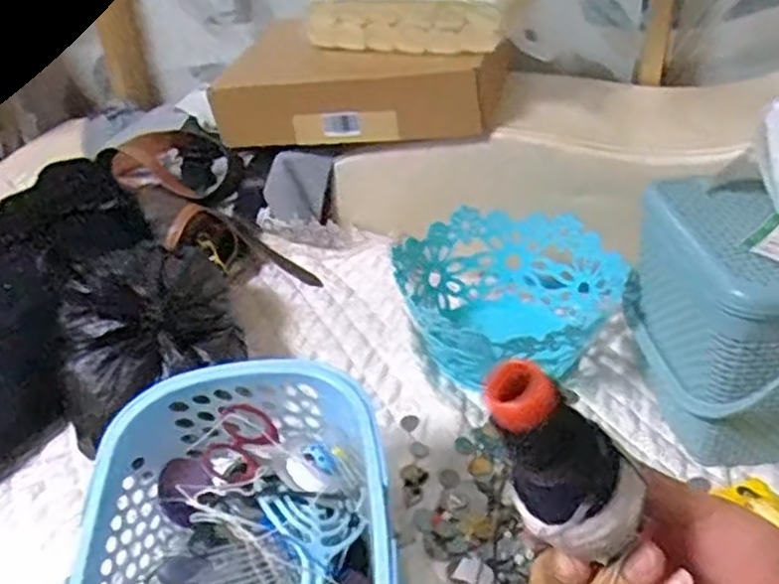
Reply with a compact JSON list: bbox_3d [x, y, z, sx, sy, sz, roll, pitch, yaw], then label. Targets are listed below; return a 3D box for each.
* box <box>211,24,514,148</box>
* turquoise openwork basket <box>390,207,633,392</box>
[{"bbox_3d":[-0.042,-0.272,1.004,0.383,0.110,0.148,7,37,14],"label":"box"},{"bbox_3d":[0.128,0.019,0.830,0.217,0.123,0.236,19,42,28],"label":"turquoise openwork basket"}]

